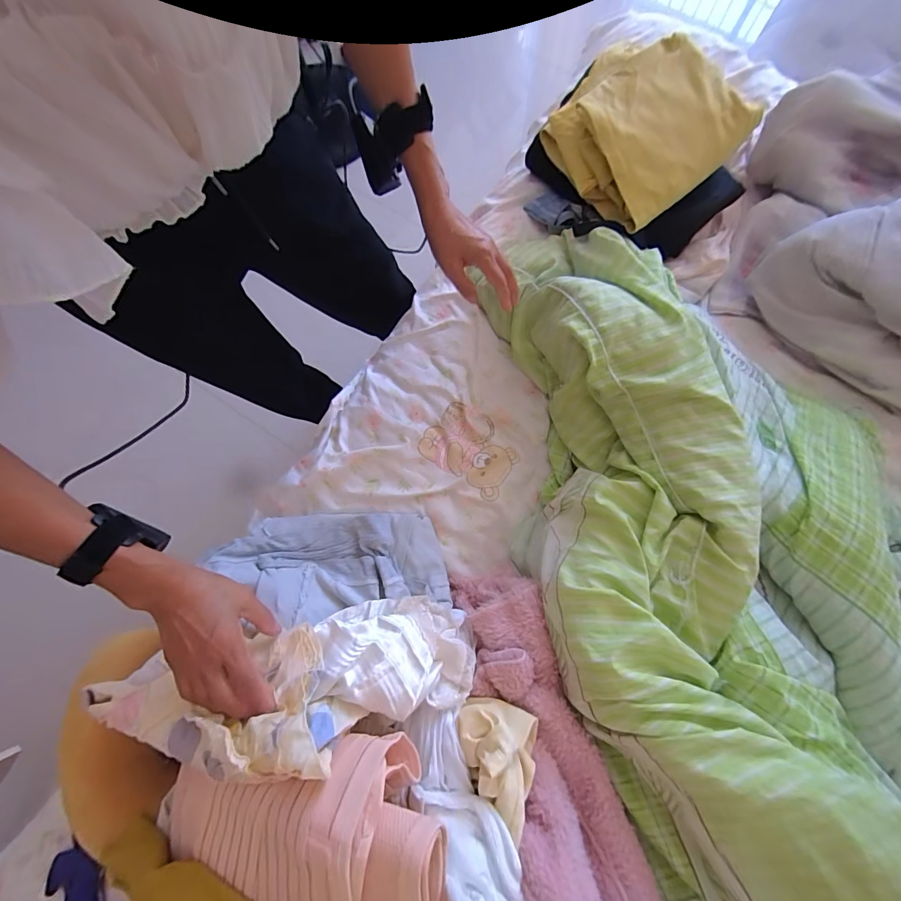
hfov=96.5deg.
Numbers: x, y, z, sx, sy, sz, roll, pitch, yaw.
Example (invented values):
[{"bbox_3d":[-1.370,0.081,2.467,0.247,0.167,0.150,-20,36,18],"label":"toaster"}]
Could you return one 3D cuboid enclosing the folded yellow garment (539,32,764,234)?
[{"bbox_3d":[0.273,-0.480,0.592,0.208,0.087,0.252,-37,80,-7],"label":"folded yellow garment"}]

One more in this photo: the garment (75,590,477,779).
[{"bbox_3d":[-0.150,0.237,0.395,0.365,0.142,0.117,-6,77,-17],"label":"garment"}]

